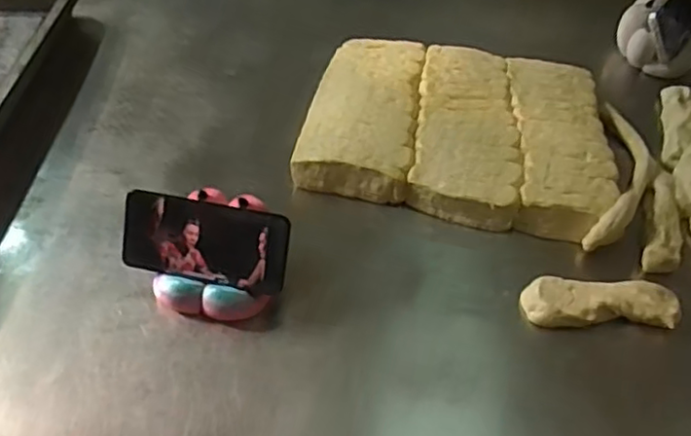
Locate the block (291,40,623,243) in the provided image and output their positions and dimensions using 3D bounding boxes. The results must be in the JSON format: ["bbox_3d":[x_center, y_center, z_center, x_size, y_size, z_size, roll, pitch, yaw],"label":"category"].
[{"bbox_3d":[0.136,-0.112,0.794,0.352,0.053,0.269,12,46,10],"label":"block"}]

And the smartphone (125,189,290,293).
[{"bbox_3d":[-0.132,0.022,0.609,0.157,0.073,0.006,10,10,10],"label":"smartphone"}]

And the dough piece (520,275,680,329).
[{"bbox_3d":[0.241,0.084,0.626,0.139,0.030,0.048,3,45,1],"label":"dough piece"}]

